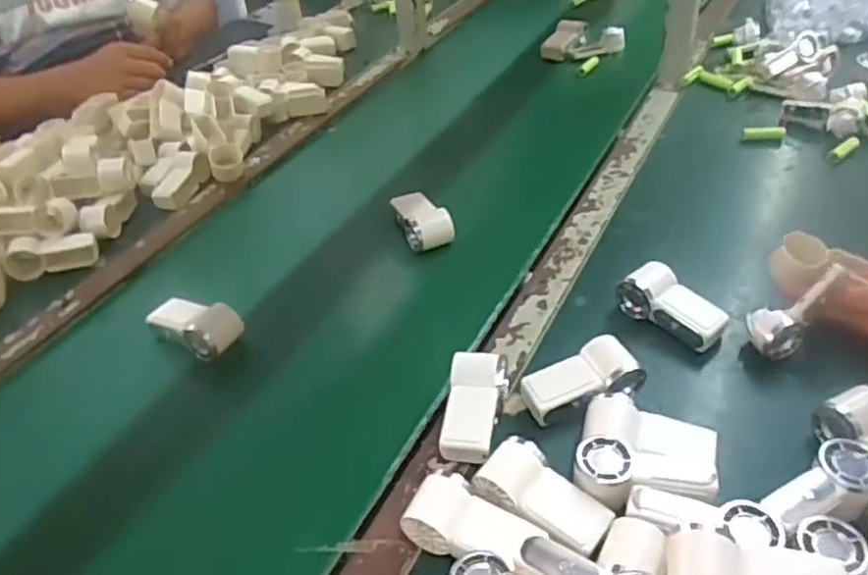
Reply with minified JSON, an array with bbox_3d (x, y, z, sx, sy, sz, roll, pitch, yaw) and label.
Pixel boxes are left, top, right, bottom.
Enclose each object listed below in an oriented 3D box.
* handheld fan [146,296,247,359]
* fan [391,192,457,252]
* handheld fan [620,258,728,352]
[{"bbox_3d":[-0.230,0.037,0.672,0.088,0.036,0.048,17,44,24],"label":"handheld fan"},{"bbox_3d":[-0.014,-0.076,0.769,0.047,0.033,0.086,-17,41,-15],"label":"fan"},{"bbox_3d":[0.214,0.016,0.626,0.043,0.033,0.095,-28,45,-26],"label":"handheld fan"}]

